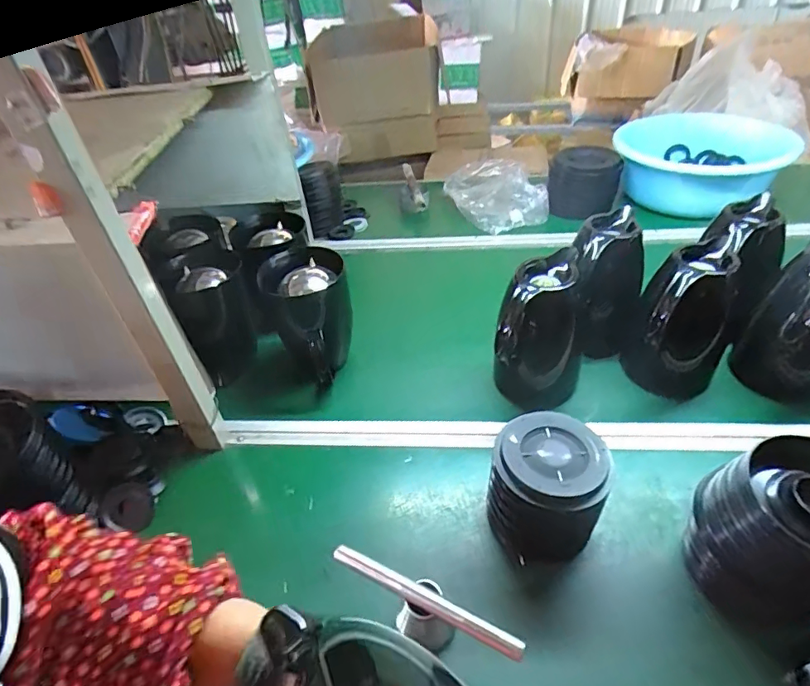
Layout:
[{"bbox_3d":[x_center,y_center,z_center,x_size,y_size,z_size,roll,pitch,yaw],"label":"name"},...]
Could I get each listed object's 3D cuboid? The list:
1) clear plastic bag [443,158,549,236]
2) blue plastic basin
[{"bbox_3d":[0.217,-0.363,1.189,0.192,0.079,0.281,-13,40,-8],"label":"clear plastic bag"},{"bbox_3d":[0.712,-0.430,1.188,0.363,0.167,0.363,13,43,21],"label":"blue plastic basin"}]

